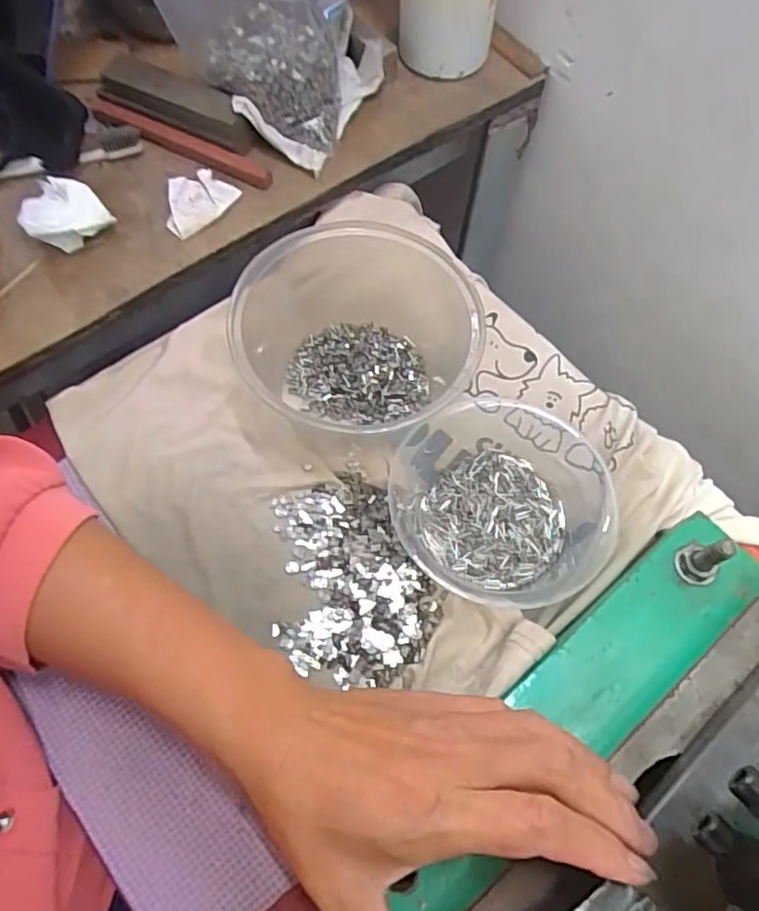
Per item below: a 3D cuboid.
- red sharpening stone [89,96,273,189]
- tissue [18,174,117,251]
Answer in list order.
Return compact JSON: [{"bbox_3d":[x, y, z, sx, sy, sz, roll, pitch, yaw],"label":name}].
[{"bbox_3d":[-0.146,-0.229,0.456,0.153,0.015,0.017,27,70,10],"label":"red sharpening stone"},{"bbox_3d":[-0.212,-0.161,0.419,0.048,0.020,0.061,-39,73,-15],"label":"tissue"}]

